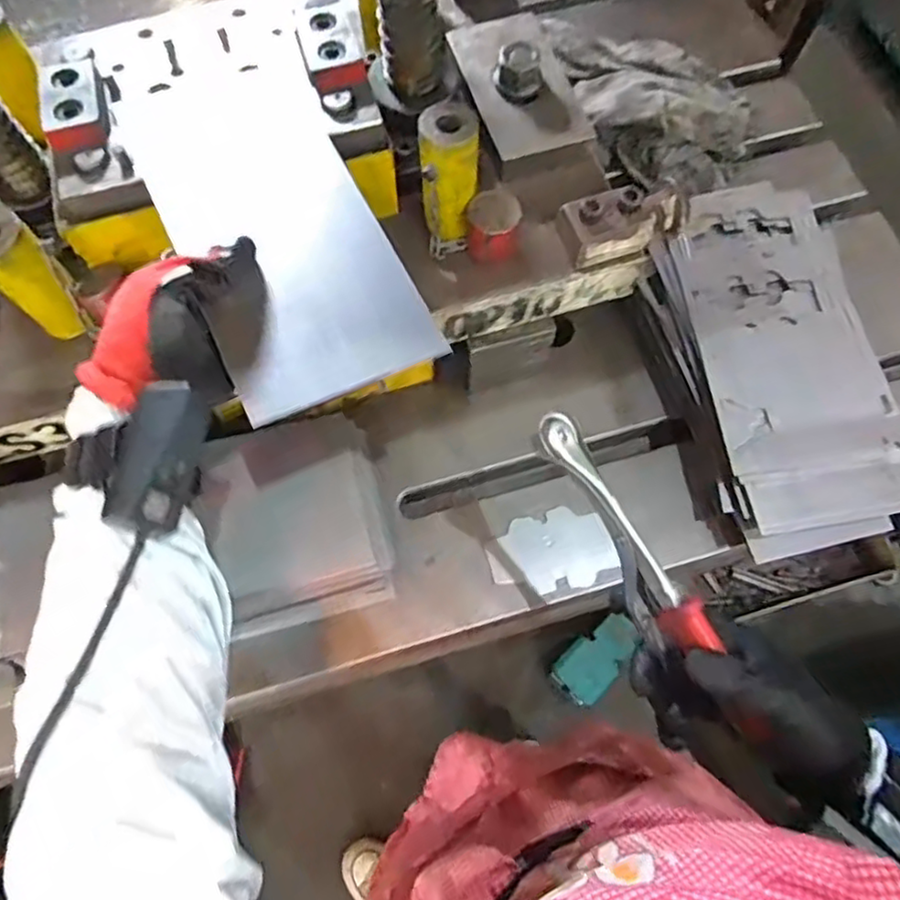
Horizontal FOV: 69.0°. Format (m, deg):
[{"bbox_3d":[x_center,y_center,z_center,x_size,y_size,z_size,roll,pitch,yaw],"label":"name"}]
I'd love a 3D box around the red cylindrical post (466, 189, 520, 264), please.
[{"bbox_3d":[0.032,-0.163,0.488,0.037,0.047,0.033,4,68,3],"label":"red cylindrical post"}]

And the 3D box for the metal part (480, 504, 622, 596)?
[{"bbox_3d":[0.086,0.086,0.557,0.104,0.004,0.066,-14,68,-8],"label":"metal part"}]

